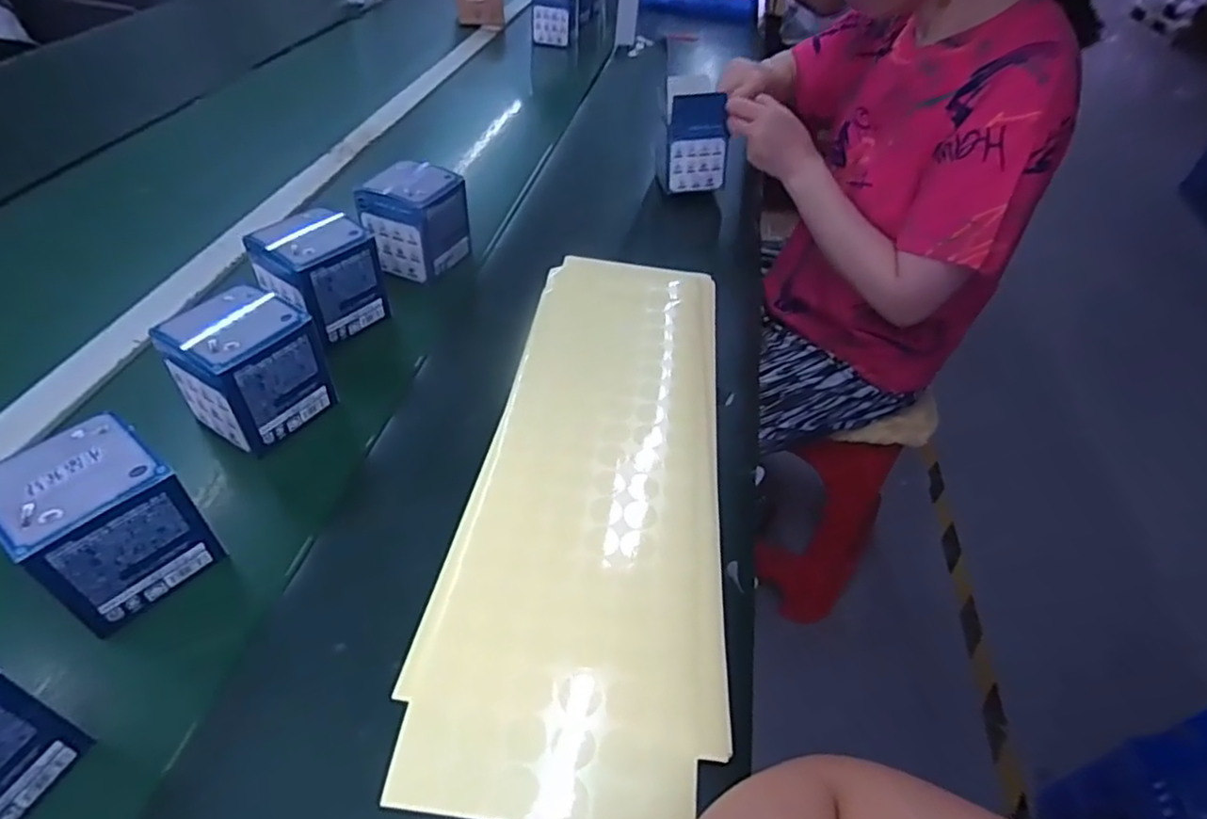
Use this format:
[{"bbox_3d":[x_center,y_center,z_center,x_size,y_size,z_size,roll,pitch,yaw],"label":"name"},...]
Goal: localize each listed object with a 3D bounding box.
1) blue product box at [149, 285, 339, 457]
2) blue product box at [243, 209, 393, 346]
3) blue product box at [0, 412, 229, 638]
[{"bbox_3d":[-0.281,-0.032,0.501,0.078,0.091,0.090,28,50,22],"label":"blue product box"},{"bbox_3d":[-0.268,-0.128,0.597,0.083,0.093,0.089,33,52,25],"label":"blue product box"},{"bbox_3d":[-0.310,0.070,0.394,0.075,0.094,0.082,30,51,24],"label":"blue product box"}]

